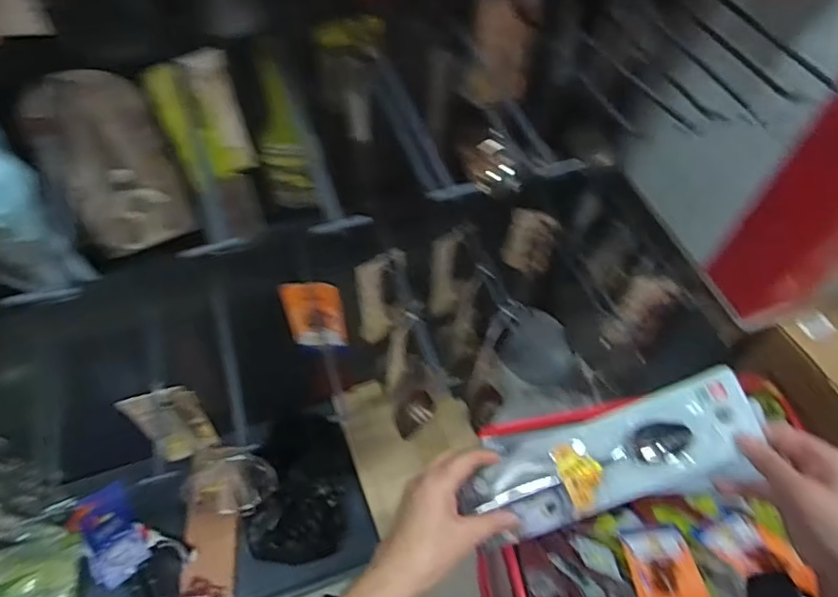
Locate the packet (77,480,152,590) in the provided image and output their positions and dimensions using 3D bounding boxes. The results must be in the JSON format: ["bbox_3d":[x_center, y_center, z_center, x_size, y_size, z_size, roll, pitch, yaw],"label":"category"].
[{"bbox_3d":[-0.675,0.514,1.244,0.113,0.038,0.205,-27,62,-18],"label":"packet"}]

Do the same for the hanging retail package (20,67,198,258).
[{"bbox_3d":[-0.354,-0.148,0.664,0.121,0.261,0.036,-27,62,-18],"label":"hanging retail package"}]

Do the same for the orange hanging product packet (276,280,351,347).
[{"bbox_3d":[-0.160,0.026,0.875,0.088,0.134,0.054,-10,58,-8],"label":"orange hanging product packet"}]

